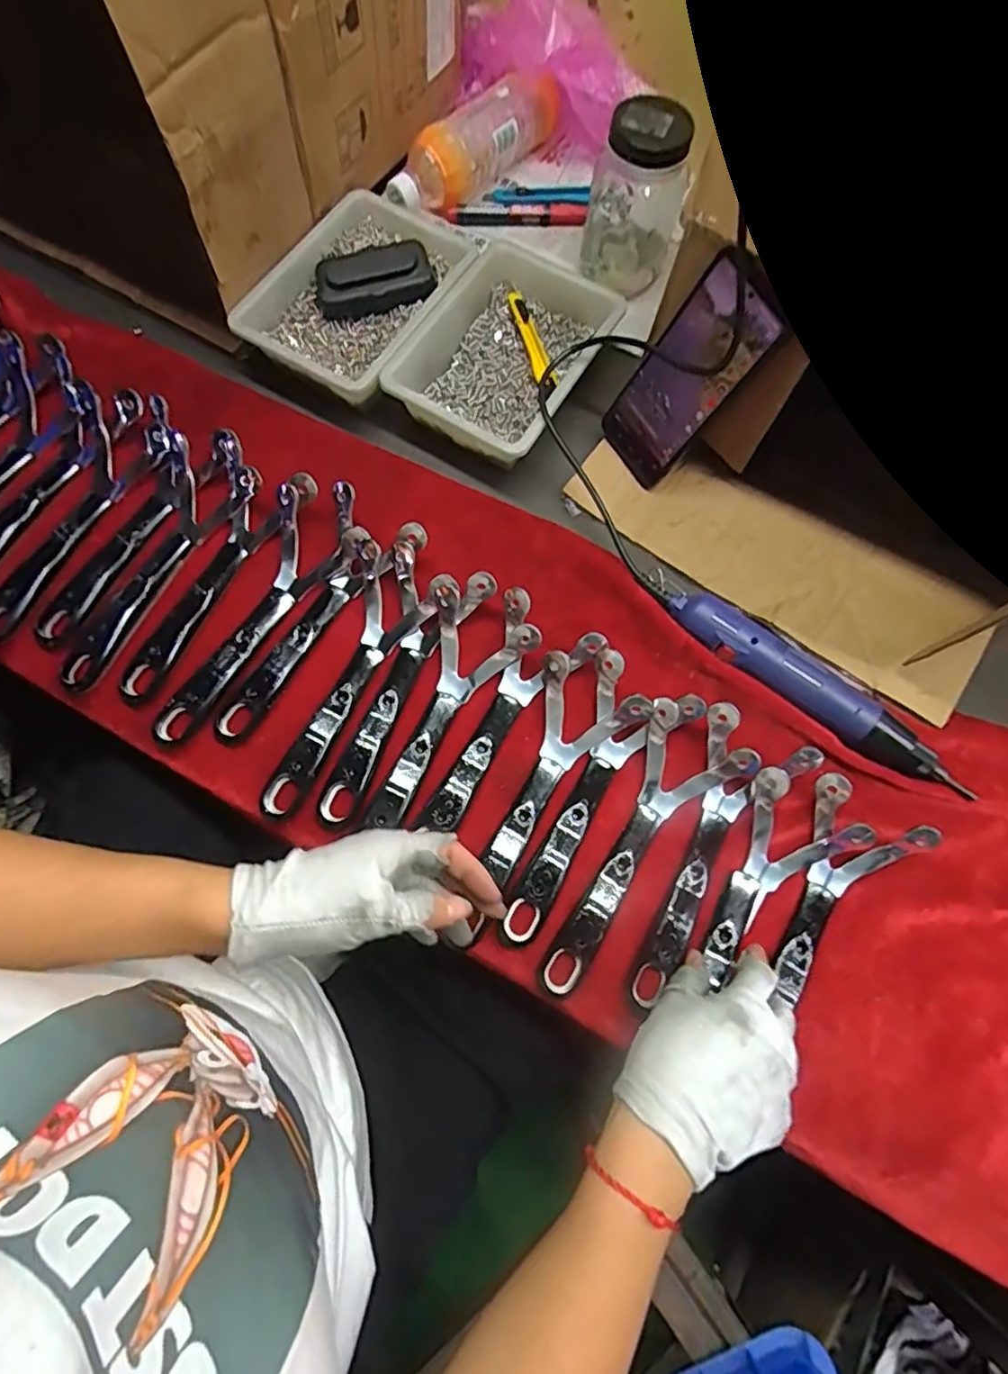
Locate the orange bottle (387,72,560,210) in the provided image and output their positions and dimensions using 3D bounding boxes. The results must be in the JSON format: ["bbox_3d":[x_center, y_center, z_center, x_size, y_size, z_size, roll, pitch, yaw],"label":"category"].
[{"bbox_3d":[-0.037,-0.553,0.621,0.062,0.056,0.214,43,76,11],"label":"orange bottle"}]

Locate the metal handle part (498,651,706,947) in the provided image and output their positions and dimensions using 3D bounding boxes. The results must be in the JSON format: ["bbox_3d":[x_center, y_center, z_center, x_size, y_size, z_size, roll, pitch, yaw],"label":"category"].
[{"bbox_3d":[0.061,0.086,0.444,0.083,0.028,0.218,29,74,7],"label":"metal handle part"}]

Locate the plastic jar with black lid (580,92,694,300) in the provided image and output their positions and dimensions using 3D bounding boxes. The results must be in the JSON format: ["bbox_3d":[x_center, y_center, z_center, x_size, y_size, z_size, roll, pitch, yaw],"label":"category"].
[{"bbox_3d":[0.121,-0.445,0.559,0.083,0.125,0.087,0,72,-1],"label":"plastic jar with black lid"}]

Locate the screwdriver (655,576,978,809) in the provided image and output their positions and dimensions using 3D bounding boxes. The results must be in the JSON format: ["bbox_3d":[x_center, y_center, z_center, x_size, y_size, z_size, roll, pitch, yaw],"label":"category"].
[{"bbox_3d":[0.234,-0.002,0.476,0.274,0.030,0.039,35,75,9],"label":"screwdriver"}]

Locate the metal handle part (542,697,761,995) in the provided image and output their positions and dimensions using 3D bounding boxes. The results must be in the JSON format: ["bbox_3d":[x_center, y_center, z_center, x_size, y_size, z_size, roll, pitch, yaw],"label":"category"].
[{"bbox_3d":[0.100,0.121,0.435,0.084,0.028,0.215,31,74,8],"label":"metal handle part"}]

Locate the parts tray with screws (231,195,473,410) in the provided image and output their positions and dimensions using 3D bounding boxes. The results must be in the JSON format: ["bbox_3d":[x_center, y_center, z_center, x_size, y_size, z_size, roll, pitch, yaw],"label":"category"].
[{"bbox_3d":[-0.127,-0.367,0.566,0.142,0.046,0.211,30,74,8],"label":"parts tray with screws"}]

